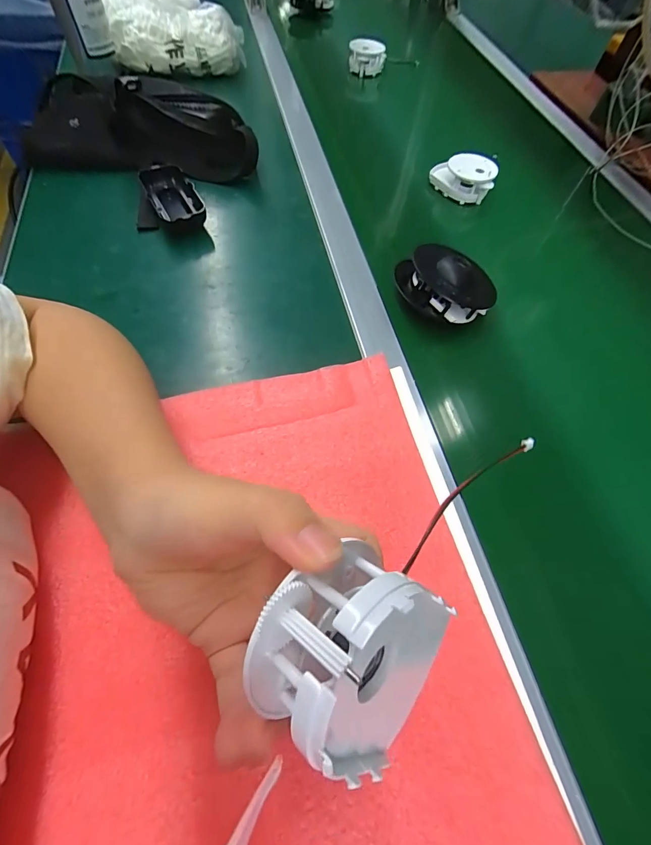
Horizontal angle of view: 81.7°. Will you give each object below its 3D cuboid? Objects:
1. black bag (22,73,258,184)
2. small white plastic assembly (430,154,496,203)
[{"bbox_3d":[-0.248,-0.395,0.511,0.318,0.079,0.129,11,59,4],"label":"black bag"},{"bbox_3d":[0.187,-0.331,0.506,0.084,0.041,0.055,34,63,17],"label":"small white plastic assembly"}]

